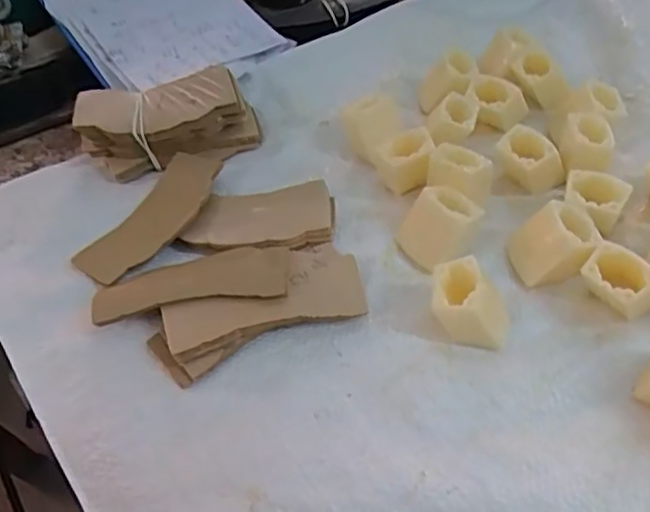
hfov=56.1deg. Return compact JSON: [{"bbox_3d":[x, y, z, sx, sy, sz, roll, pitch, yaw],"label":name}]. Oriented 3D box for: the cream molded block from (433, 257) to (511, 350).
[{"bbox_3d":[0.078,0.026,0.330,0.031,0.037,0.038,-20,47,21],"label":"cream molded block"}]

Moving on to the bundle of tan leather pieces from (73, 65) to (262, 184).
[{"bbox_3d":[-0.115,-0.097,0.444,0.121,0.042,0.059,-16,50,-8],"label":"bundle of tan leather pieces"}]

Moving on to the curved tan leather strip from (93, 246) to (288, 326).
[{"bbox_3d":[-0.078,0.015,0.358,0.111,0.006,0.046,-11,34,-1],"label":"curved tan leather strip"}]

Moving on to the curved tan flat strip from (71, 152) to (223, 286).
[{"bbox_3d":[-0.110,-0.026,0.399,0.050,0.013,0.111,26,57,25],"label":"curved tan flat strip"}]

